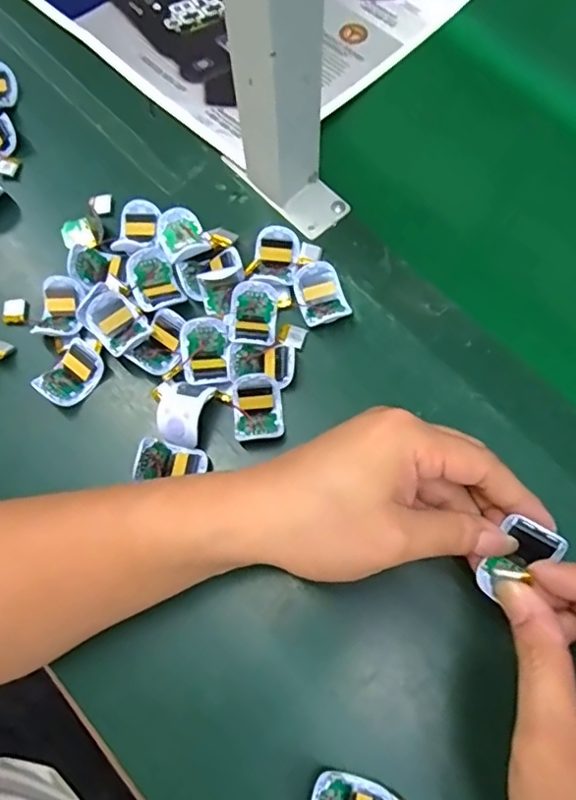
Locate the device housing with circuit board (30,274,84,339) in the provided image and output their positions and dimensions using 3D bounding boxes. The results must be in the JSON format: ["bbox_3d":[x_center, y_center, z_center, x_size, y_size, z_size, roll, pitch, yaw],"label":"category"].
[{"bbox_3d":[-0.152,-0.061,0.392,0.031,0.019,0.038,-1,72,2],"label":"device housing with circuit board"}]

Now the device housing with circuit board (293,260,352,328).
[{"bbox_3d":[0.022,-0.069,0.389,0.031,0.012,0.042,-19,72,-4],"label":"device housing with circuit board"}]

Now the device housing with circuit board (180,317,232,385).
[{"bbox_3d":[-0.052,-0.030,0.372,0.033,0.015,0.042,-12,72,-2],"label":"device housing with circuit board"}]

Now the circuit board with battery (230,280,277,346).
[{"bbox_3d":[-0.023,-0.055,0.381,0.029,0.015,0.040,3,72,3],"label":"circuit board with battery"}]

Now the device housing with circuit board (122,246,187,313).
[{"bbox_3d":[-0.090,-0.078,0.391,0.032,0.014,0.044,-26,73,-6],"label":"device housing with circuit board"}]

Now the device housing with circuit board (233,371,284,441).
[{"bbox_3d":[-0.020,0.005,0.365,0.028,0.015,0.040,-10,72,-1],"label":"device housing with circuit board"}]

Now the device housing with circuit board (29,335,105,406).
[{"bbox_3d":[-0.140,-0.017,0.380,0.030,0.017,0.041,39,77,13],"label":"device housing with circuit board"}]

